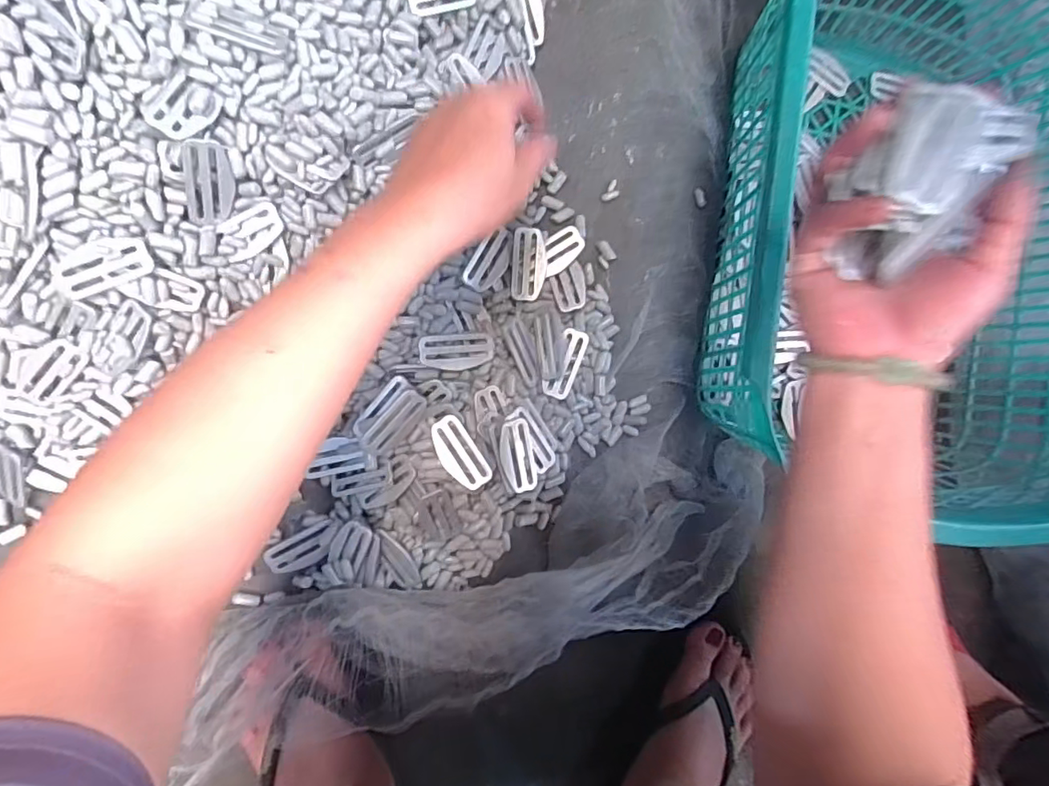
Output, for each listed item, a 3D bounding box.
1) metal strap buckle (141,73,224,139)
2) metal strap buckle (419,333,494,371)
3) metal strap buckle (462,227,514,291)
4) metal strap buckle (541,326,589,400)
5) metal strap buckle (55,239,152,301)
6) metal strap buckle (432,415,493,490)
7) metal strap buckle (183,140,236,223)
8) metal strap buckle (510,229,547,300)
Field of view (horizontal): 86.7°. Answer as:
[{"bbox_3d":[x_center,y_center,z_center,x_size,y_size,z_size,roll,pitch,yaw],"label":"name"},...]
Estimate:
[{"bbox_3d":[-0.212,-0.176,0.345,0.028,0.013,0.045,41,66,-19],"label":"metal strap buckle"},{"bbox_3d":[-0.054,-0.033,0.448,0.059,0.007,0.029,-5,92,-15],"label":"metal strap buckle"},{"bbox_3d":[-0.027,-0.109,0.456,0.025,0.009,0.056,34,76,-5],"label":"metal strap buckle"},{"bbox_3d":[0.035,-0.025,0.475,0.023,0.008,0.061,23,93,0],"label":"metal strap buckle"},{"bbox_3d":[-0.274,-0.081,0.360,0.061,0.007,0.025,-21,112,2],"label":"metal strap buckle"},{"bbox_3d":[-0.050,0.047,0.432,0.028,0.004,0.060,-34,86,-4],"label":"metal strap buckle"},{"bbox_3d":[-0.209,-0.138,0.370,0.028,0.004,0.057,-5,136,-33],"label":"metal strap buckle"},{"bbox_3d":[0.004,-0.107,0.462,0.029,0.004,0.060,2,91,-10],"label":"metal strap buckle"}]

